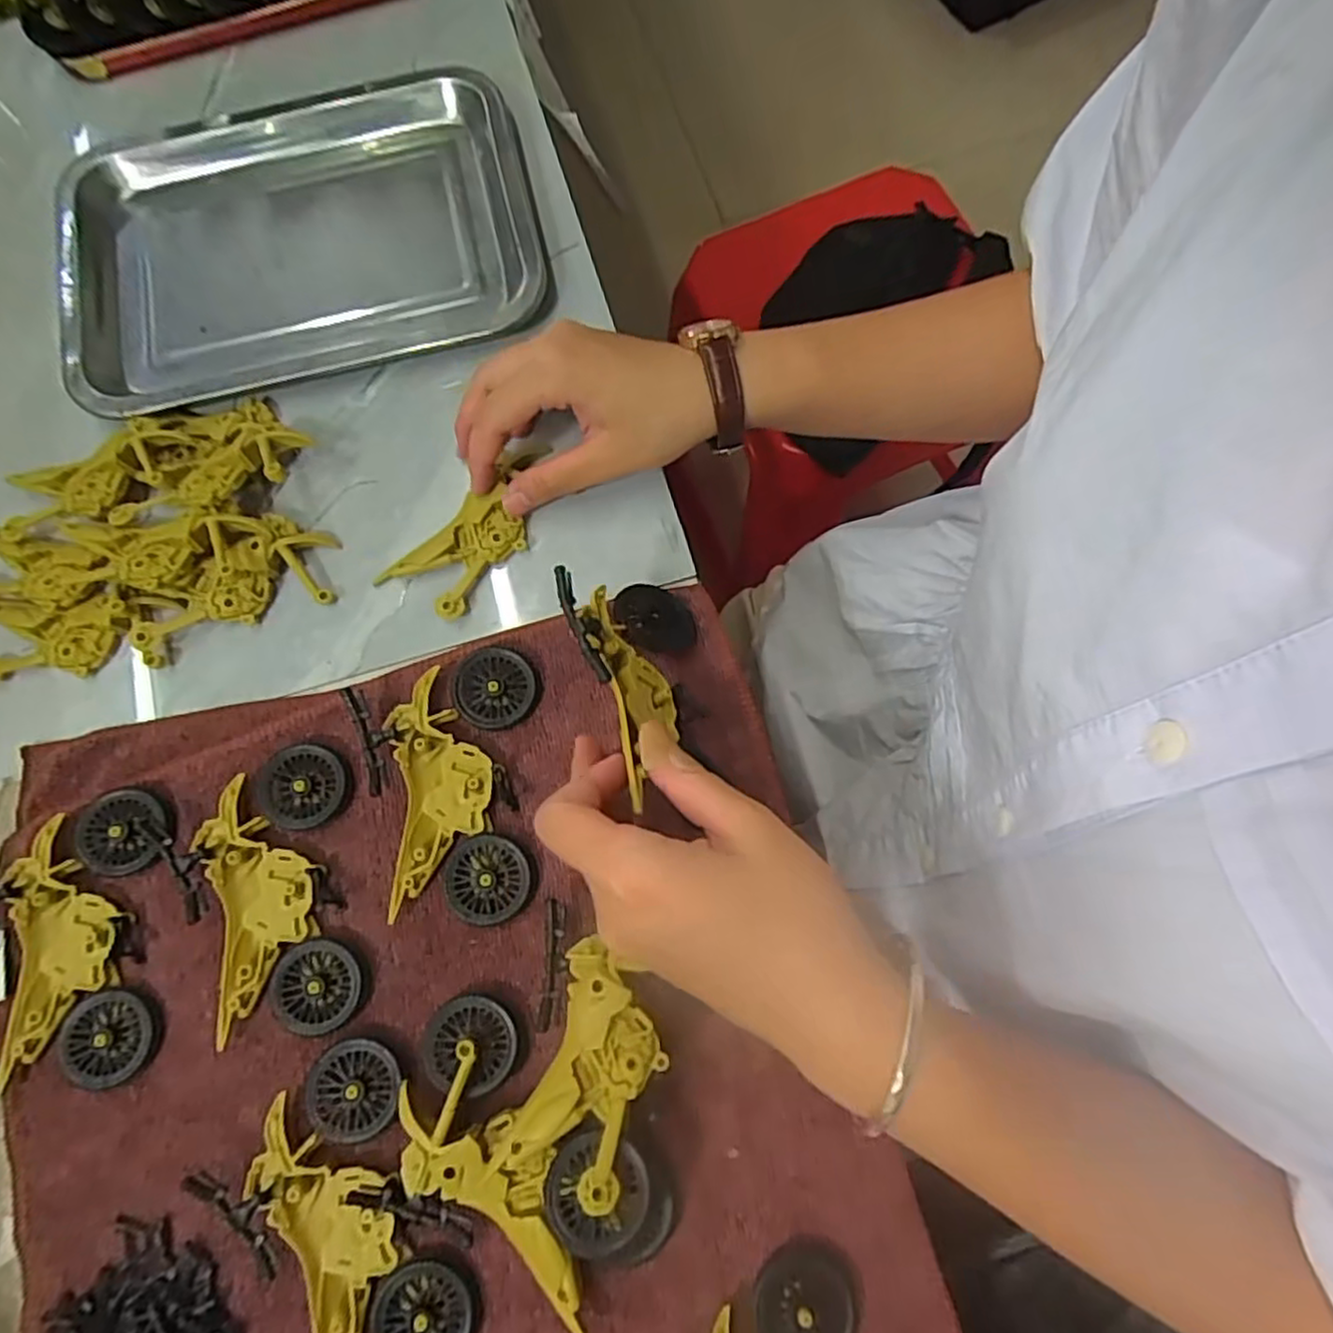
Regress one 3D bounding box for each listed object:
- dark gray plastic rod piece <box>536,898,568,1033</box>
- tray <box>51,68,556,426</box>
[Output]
[{"bbox_3d":[-0.045,0.119,0.291,0.009,0.006,0.048,0,62,1],"label":"dark gray plastic rod piece"},{"bbox_3d":[-0.201,-0.236,0.402,0.250,0.023,0.180,-15,75,-3],"label":"tray"}]

